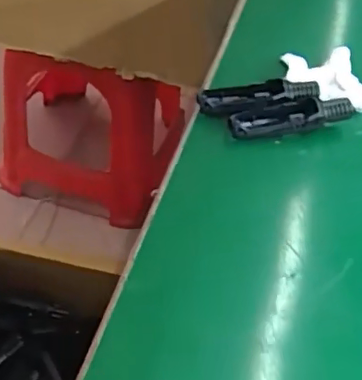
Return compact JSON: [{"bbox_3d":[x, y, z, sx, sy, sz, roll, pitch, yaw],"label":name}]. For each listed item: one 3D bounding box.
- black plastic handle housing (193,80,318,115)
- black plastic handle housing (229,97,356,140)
[{"bbox_3d":[0.079,-0.093,0.589,0.121,0.027,0.032,-2,49,-5],"label":"black plastic handle housing"},{"bbox_3d":[0.109,-0.070,0.574,0.124,0.027,0.028,-6,49,-8],"label":"black plastic handle housing"}]

